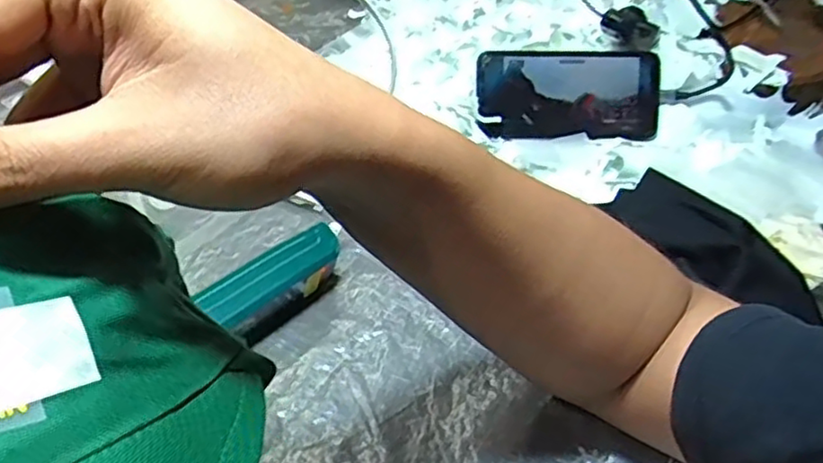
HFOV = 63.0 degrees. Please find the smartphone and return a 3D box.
[{"bbox_3d":[0.140,-0.123,0.602,0.161,0.078,0.017,1,10,0],"label":"smartphone"}]

